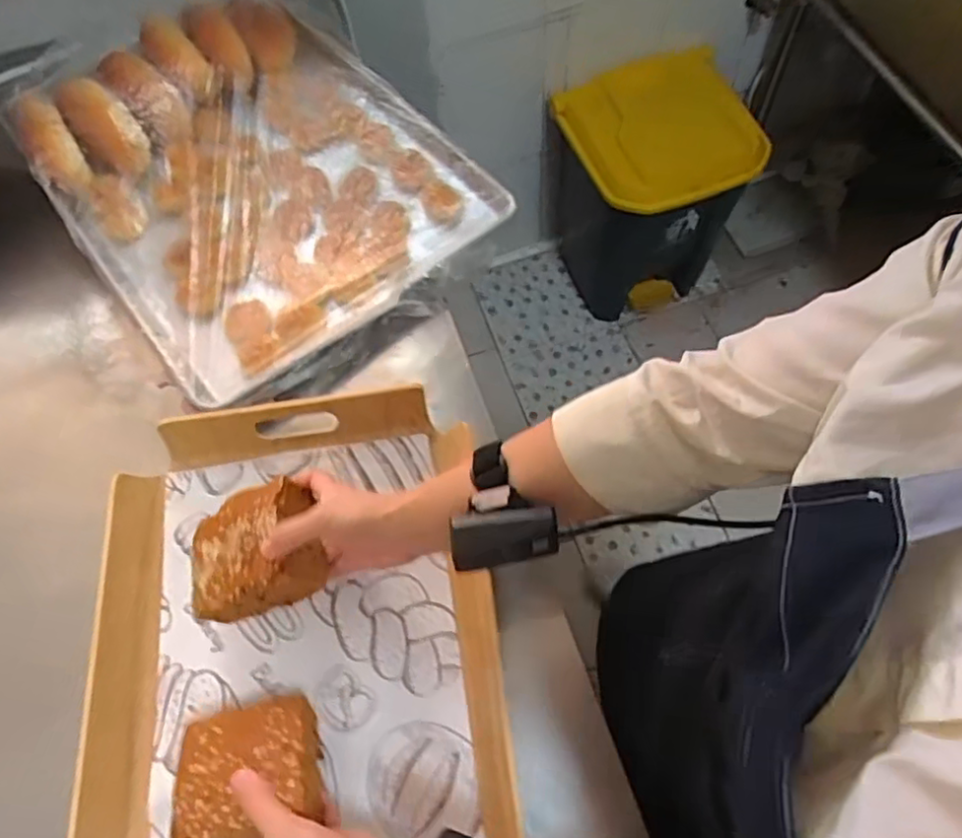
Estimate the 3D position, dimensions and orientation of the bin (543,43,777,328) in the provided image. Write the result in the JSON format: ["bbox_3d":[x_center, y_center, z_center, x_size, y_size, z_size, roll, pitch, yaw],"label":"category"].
[{"bbox_3d":[0.350,-0.470,1.402,0.339,0.499,0.305,-17,64,-3],"label":"bin"}]

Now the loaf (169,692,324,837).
[{"bbox_3d":[-0.166,0.252,0.466,0.094,0.045,0.094,-13,39,-12],"label":"loaf"}]

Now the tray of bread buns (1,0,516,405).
[{"bbox_3d":[-0.295,-0.319,0.762,0.392,0.057,0.610,-37,67,-13],"label":"tray of bread buns"}]

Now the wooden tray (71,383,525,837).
[{"bbox_3d":[-0.150,0.186,0.543,0.327,0.047,0.436,-8,64,1],"label":"wooden tray"}]

